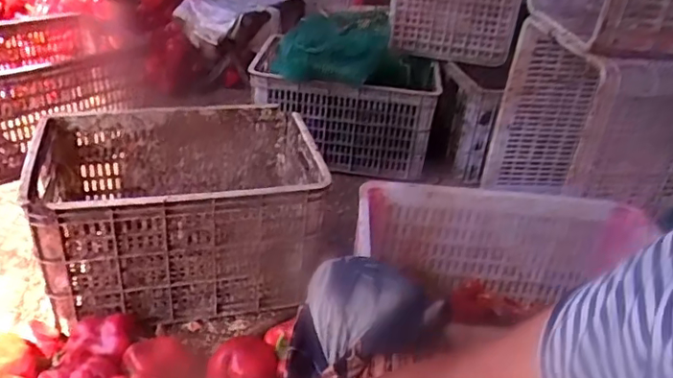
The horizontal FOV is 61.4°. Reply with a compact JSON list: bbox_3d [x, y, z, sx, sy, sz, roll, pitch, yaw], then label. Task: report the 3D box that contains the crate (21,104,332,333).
[{"bbox_3d":[-0.315,0.035,1.167,0.510,0.292,0.395,-4,33,-16],"label":"crate"}]

